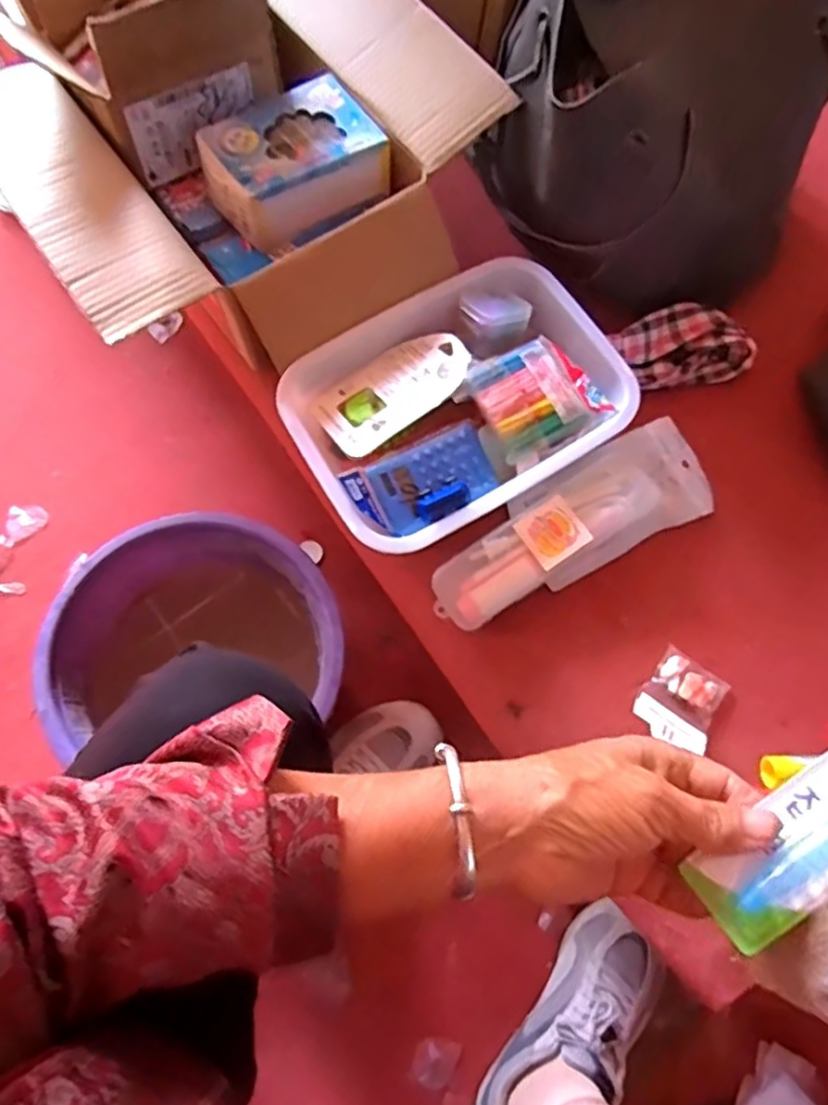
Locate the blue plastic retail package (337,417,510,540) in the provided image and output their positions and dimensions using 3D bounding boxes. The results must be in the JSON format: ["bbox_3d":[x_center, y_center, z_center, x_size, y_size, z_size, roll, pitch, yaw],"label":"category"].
[{"bbox_3d":[0.012,-0.059,0.587,0.131,0.024,0.072,-25,72,-10],"label":"blue plastic retail package"}]

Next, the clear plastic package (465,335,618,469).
[{"bbox_3d":[0.111,-0.138,0.602,0.105,0.025,0.092,-30,73,-11],"label":"clear plastic package"}]

